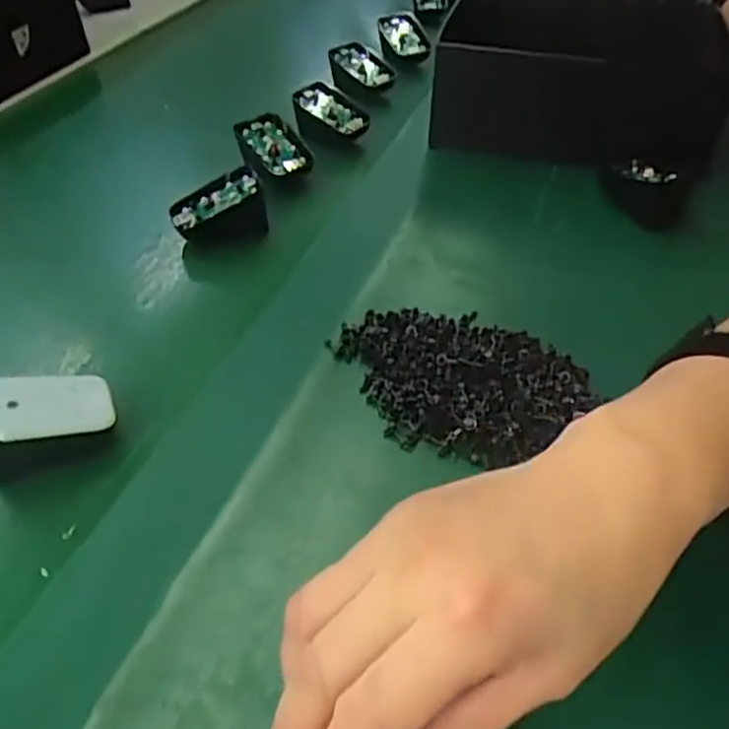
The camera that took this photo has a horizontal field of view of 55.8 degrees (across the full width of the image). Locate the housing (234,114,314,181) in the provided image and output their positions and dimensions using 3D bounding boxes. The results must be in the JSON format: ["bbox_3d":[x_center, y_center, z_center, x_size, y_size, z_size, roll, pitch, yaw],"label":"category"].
[{"bbox_3d":[-0.077,-0.179,0.567,0.046,0.014,0.069,-28,68,-18],"label":"housing"}]

